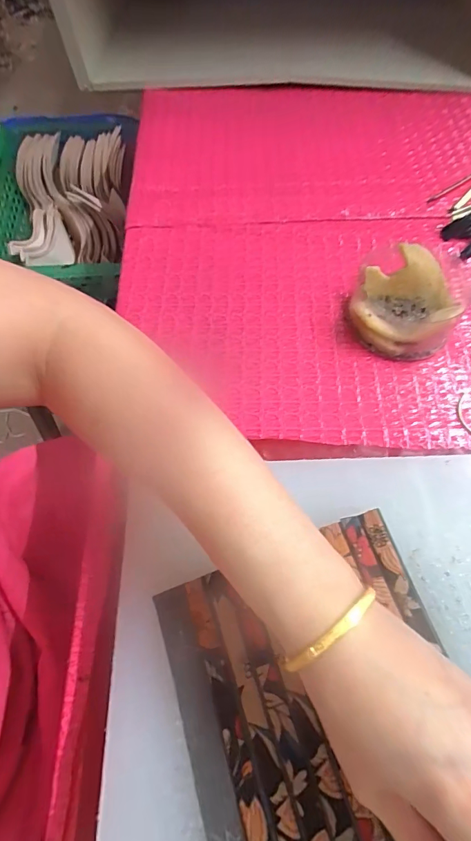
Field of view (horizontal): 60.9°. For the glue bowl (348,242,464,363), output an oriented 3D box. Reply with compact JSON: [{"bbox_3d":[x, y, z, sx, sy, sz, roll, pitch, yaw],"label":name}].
[{"bbox_3d":[0.150,-0.101,0.353,0.086,0.046,0.085,-1,64,1],"label":"glue bowl"}]

